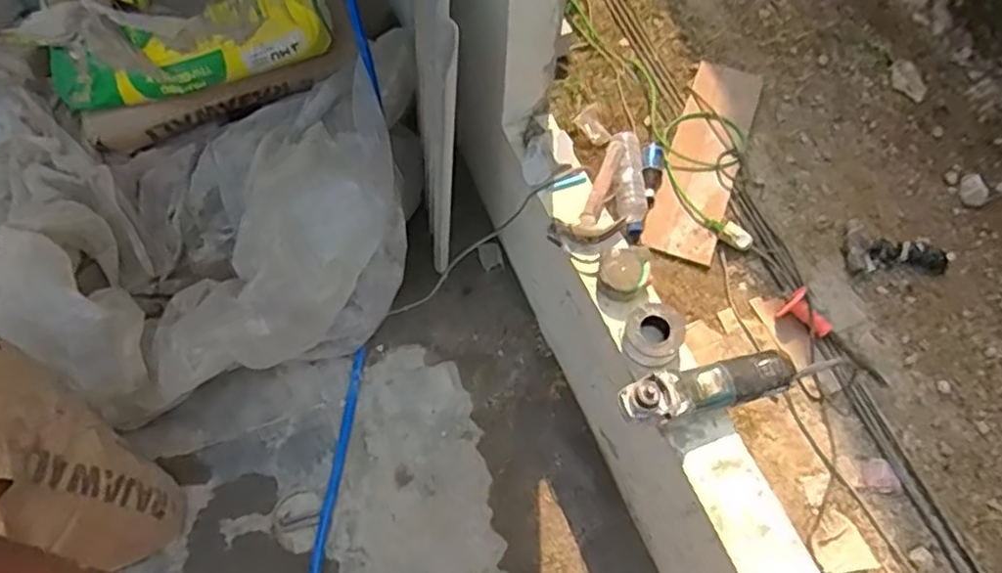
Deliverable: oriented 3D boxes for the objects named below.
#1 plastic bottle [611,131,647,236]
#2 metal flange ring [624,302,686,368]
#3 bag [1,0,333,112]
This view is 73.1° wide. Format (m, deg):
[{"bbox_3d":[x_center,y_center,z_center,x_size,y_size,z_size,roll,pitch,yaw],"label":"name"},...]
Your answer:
[{"bbox_3d":[0.278,-0.226,1.474,0.071,0.057,0.234,-2,65,0],"label":"plastic bottle"},{"bbox_3d":[0.221,0.070,0.982,0.081,0.031,0.087,1,63,-2],"label":"metal flange ring"},{"bbox_3d":[-0.652,-0.568,1.369,0.562,0.137,0.356,-15,65,-10],"label":"bag"}]

